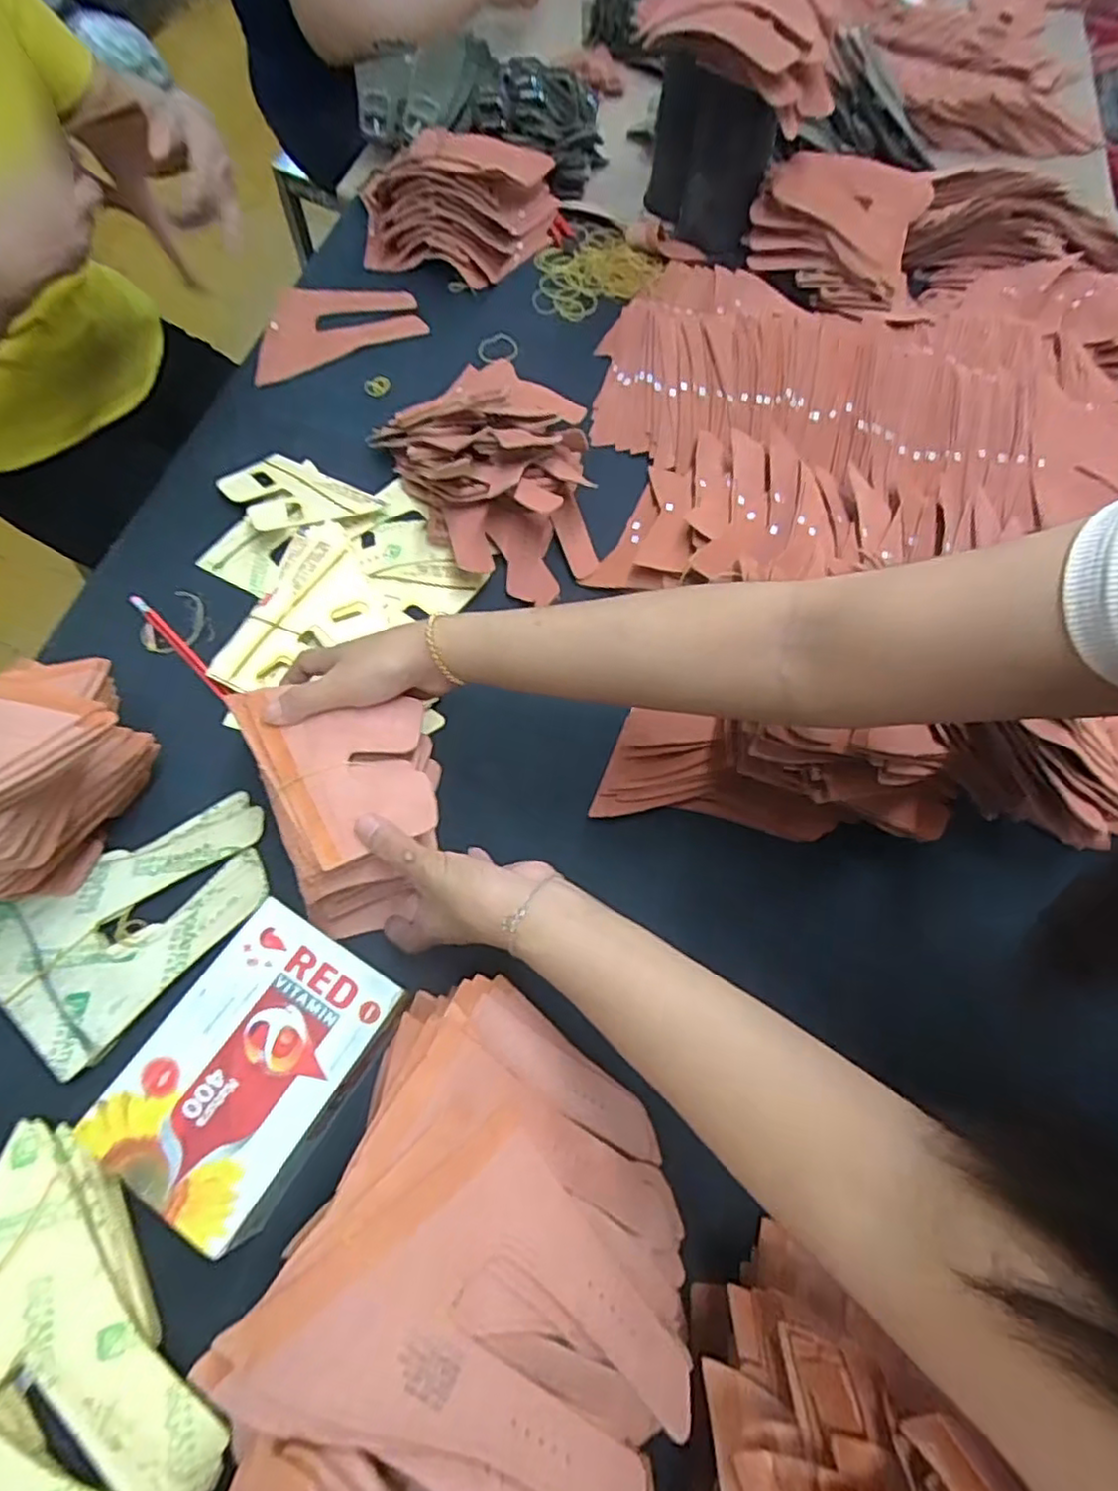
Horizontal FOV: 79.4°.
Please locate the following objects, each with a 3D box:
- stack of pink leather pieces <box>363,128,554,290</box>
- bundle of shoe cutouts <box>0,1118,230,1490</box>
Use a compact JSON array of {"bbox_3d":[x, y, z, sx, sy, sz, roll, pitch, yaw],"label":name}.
[{"bbox_3d":[-0.113,-0.624,0.778,0.219,0.097,0.158,0,65,-3],"label":"stack of pink leather pieces"},{"bbox_3d":[-0.259,0.327,0.367,0.173,0.013,0.173,15,65,4],"label":"bundle of shoe cutouts"}]

